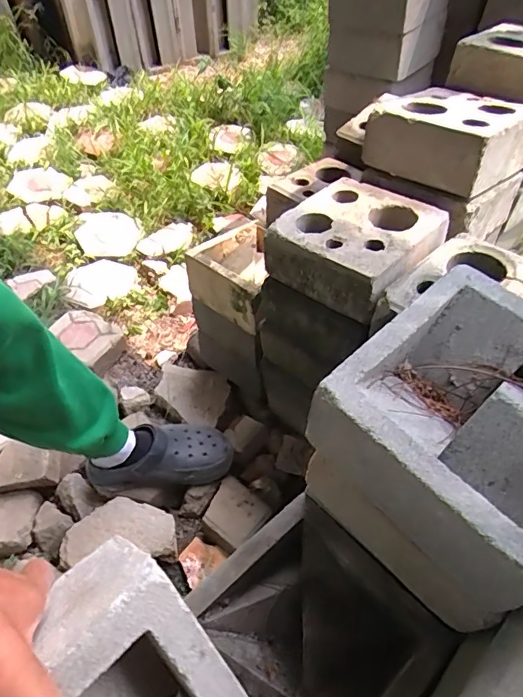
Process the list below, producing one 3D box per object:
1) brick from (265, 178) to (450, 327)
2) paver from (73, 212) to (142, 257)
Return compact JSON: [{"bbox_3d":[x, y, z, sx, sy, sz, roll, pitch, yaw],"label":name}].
[{"bbox_3d":[0.142,-0.162,0.694,0.205,0.083,0.202,33,58,26],"label":"brick"},{"bbox_3d":[-0.489,-0.367,1.486,0.200,0.037,0.222,-13,52,-8],"label":"paver"}]

